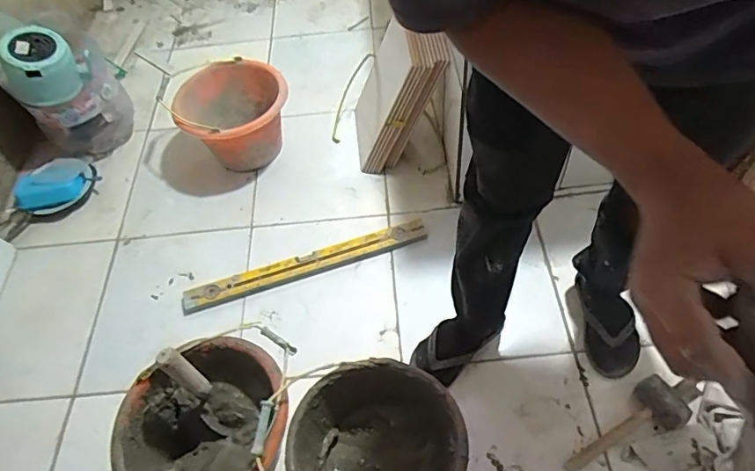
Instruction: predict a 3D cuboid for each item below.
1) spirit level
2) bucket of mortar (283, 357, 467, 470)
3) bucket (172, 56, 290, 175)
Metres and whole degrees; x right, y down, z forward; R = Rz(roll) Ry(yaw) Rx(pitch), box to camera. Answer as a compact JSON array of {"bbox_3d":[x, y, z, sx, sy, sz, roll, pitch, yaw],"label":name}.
[{"bbox_3d":[-0.169,0.070,1.203,0.584,0.026,0.058,-17,54,-7],"label":"spirit level"},{"bbox_3d":[0.009,0.361,0.872,0.267,0.194,0.296,15,57,16],"label":"bucket of mortar"},{"bbox_3d":[-0.379,-0.307,1.385,0.273,0.204,0.258,-3,54,4],"label":"bucket"}]

